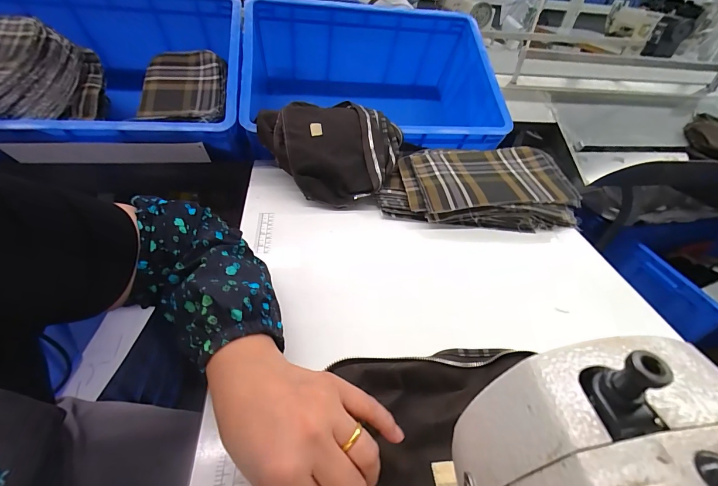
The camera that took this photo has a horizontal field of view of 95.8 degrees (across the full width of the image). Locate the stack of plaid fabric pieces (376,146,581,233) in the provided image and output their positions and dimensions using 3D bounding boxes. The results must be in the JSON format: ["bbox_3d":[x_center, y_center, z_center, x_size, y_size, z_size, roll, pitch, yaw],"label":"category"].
[{"bbox_3d":[0.195,-0.103,0.570,0.328,0.059,0.175,3,41,-3],"label":"stack of plaid fabric pieces"}]

